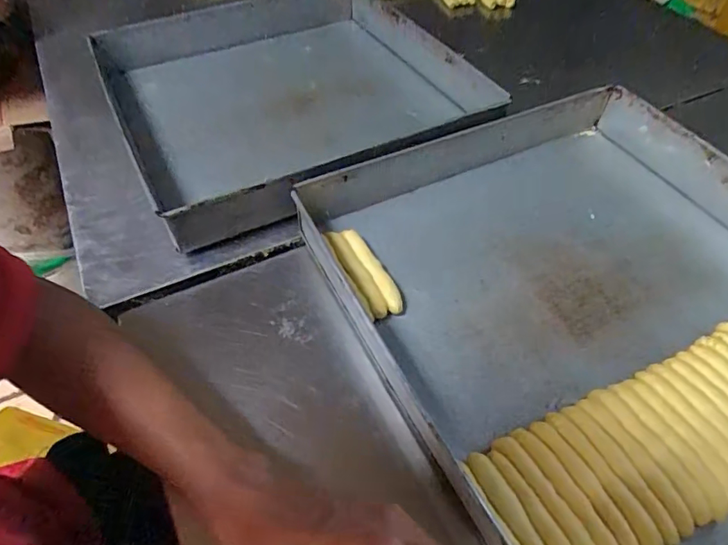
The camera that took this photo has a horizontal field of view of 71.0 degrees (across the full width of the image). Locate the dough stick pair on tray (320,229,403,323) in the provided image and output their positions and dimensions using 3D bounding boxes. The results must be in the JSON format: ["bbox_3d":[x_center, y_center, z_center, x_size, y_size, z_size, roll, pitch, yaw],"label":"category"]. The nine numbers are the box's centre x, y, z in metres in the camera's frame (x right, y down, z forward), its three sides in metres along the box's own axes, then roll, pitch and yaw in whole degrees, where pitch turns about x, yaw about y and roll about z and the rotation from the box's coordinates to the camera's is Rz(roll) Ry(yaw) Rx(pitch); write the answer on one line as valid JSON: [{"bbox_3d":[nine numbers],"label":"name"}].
[{"bbox_3d":[-0.002,-0.002,0.477,0.038,0.024,0.099,-23,54,-18],"label":"dough stick pair on tray"}]

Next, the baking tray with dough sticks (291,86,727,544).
[{"bbox_3d":[0.204,0.013,0.449,0.415,0.061,0.420,-22,53,-17],"label":"baking tray with dough sticks"}]

